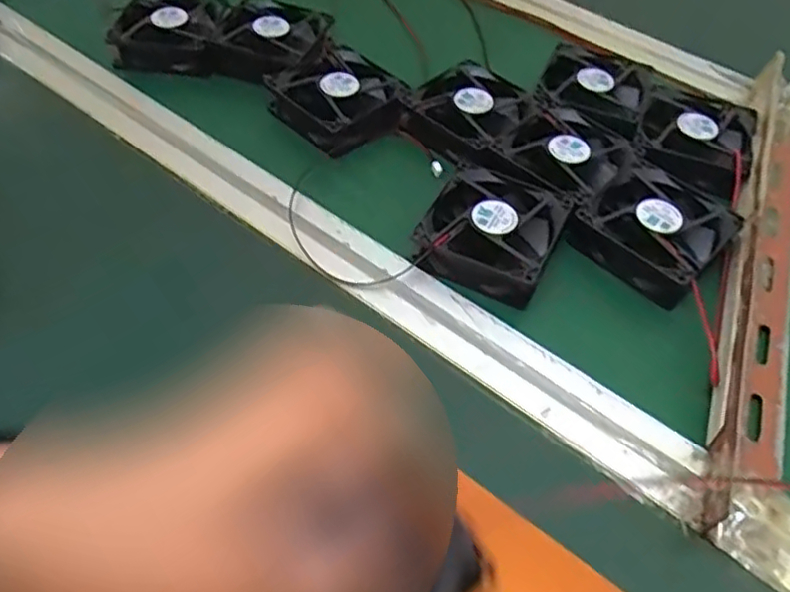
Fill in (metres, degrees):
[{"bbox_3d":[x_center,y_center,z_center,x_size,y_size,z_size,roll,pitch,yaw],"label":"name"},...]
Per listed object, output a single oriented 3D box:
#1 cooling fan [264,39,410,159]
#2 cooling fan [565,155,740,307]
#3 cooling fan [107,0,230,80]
[{"bbox_3d":[-0.043,-0.149,0.508,0.079,0.034,0.084,-31,58,-25],"label":"cooling fan"},{"bbox_3d":[0.166,-0.041,0.433,0.080,0.026,0.088,34,57,24],"label":"cooling fan"},{"bbox_3d":[-0.183,-0.217,0.553,0.081,0.033,0.079,1,50,-1],"label":"cooling fan"}]

